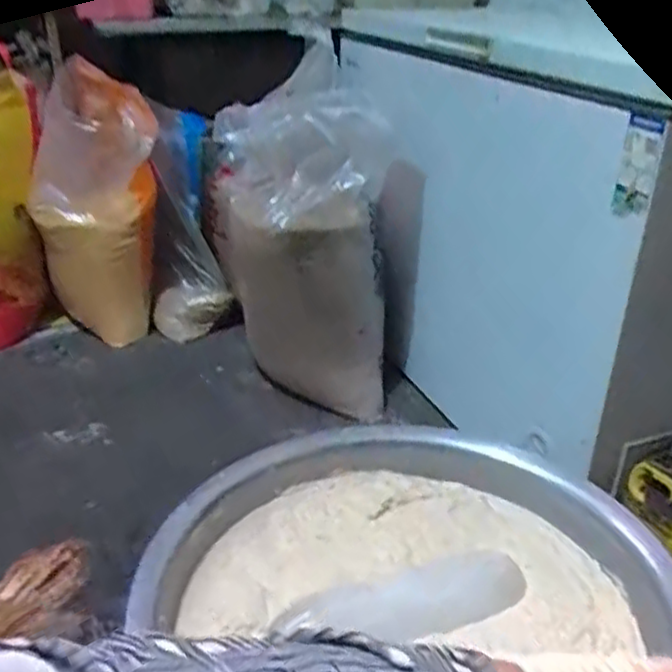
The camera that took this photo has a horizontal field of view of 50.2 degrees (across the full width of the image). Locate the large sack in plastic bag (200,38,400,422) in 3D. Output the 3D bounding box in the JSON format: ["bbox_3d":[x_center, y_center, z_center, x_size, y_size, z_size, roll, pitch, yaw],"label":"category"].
[{"bbox_3d":[-0.092,-0.248,1.664,0.360,0.683,0.507,-4,28,-11],"label":"large sack in plastic bag"}]

